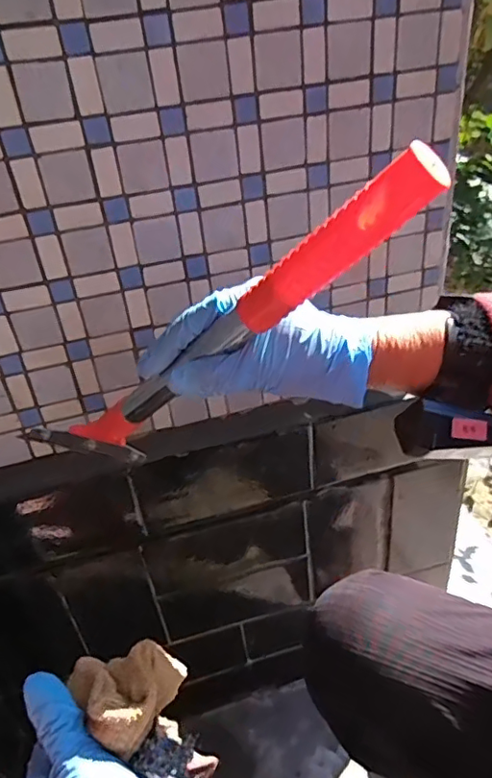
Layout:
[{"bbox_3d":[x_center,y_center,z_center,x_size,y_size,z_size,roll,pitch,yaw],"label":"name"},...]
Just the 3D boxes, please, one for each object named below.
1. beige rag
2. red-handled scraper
[{"bbox_3d":[-0.078,0.185,0.340,0.060,0.046,0.066,0,33,11],"label":"beige rag"},{"bbox_3d":[-0.037,-0.023,0.343,0.357,0.058,0.049,-33,9,45],"label":"red-handled scraper"}]

